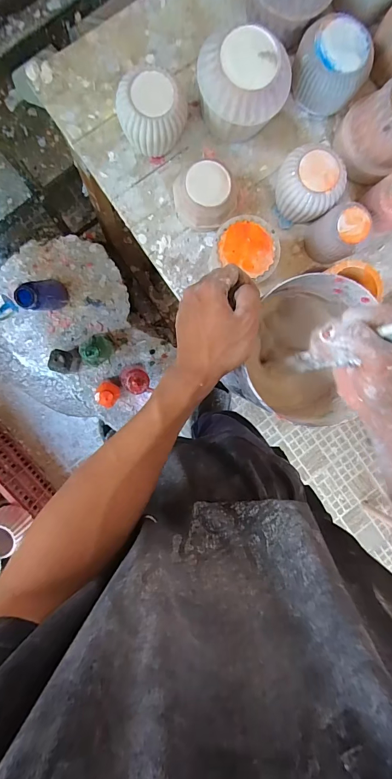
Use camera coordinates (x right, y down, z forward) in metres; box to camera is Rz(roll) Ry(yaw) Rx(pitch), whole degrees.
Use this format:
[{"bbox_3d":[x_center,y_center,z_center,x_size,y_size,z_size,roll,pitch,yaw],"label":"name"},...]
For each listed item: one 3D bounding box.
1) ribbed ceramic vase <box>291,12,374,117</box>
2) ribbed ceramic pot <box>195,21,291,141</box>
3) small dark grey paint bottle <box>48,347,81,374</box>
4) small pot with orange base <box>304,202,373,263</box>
[{"bbox_3d":[0.197,-0.475,0.550,0.110,0.081,0.098,33,90,-7],"label":"ribbed ceramic vase"},{"bbox_3d":[0.063,-0.424,0.530,0.128,0.107,0.114,11,92,-7],"label":"ribbed ceramic pot"},{"bbox_3d":[-0.310,-0.067,0.876,0.052,0.138,0.056,0,93,-6],"label":"small dark grey paint bottle"},{"bbox_3d":[0.216,-0.235,0.572,0.064,0.089,0.069,0,94,-6],"label":"small pot with orange base"}]

